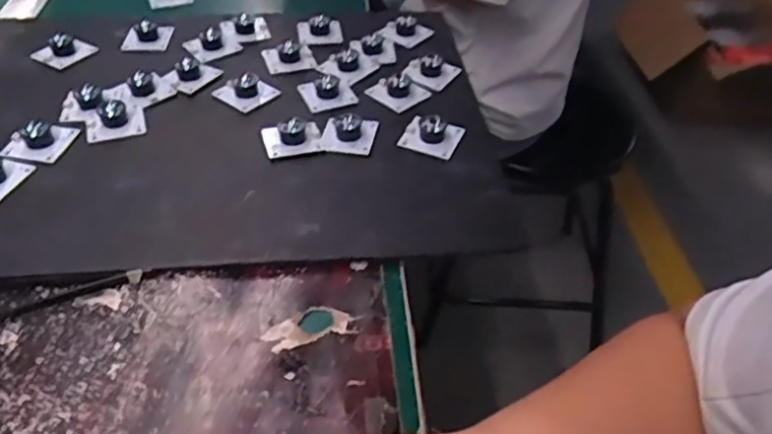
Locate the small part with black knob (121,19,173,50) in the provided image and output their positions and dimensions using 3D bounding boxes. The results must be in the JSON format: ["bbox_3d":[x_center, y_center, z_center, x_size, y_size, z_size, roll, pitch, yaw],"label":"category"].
[{"bbox_3d":[-0.230,-0.175,0.625,0.045,0.018,0.033,4,43,1],"label":"small part with black knob"}]

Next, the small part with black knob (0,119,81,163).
[{"bbox_3d":[-0.269,-0.063,0.498,0.045,0.019,0.043,10,43,8],"label":"small part with black knob"}]

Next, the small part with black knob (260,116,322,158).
[{"bbox_3d":[-0.074,-0.063,0.518,0.044,0.018,0.030,-15,46,-18],"label":"small part with black knob"}]

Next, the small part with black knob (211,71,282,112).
[{"bbox_3d":[-0.122,-0.113,0.563,0.044,0.020,0.038,33,51,29],"label":"small part with black knob"}]

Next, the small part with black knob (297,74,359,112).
[{"bbox_3d":[-0.050,-0.112,0.563,0.042,0.013,0.040,-19,47,-22],"label":"small part with black knob"}]

